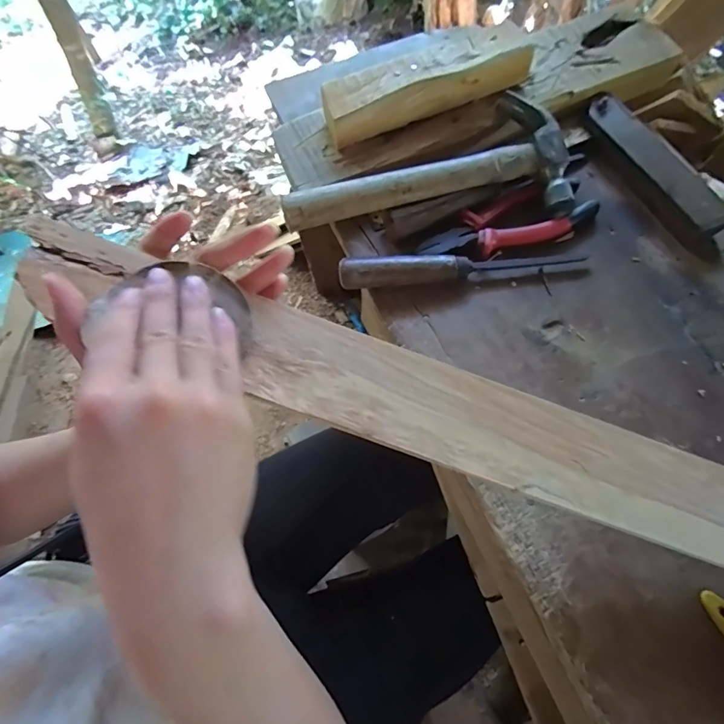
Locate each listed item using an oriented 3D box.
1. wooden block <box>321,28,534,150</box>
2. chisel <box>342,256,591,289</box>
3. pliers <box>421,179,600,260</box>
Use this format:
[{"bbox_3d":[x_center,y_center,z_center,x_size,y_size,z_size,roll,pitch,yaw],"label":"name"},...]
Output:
[{"bbox_3d":[0.061,-0.282,0.430,0.213,0.041,0.051,-23,70,-6],"label":"wooden block"},{"bbox_3d":[0.094,-0.092,0.405,0.230,0.027,0.022,-6,69,1],"label":"chisel"},{"bbox_3d":[0.145,-0.135,0.423,0.182,0.018,0.065,-27,71,-7],"label":"pliers"}]

